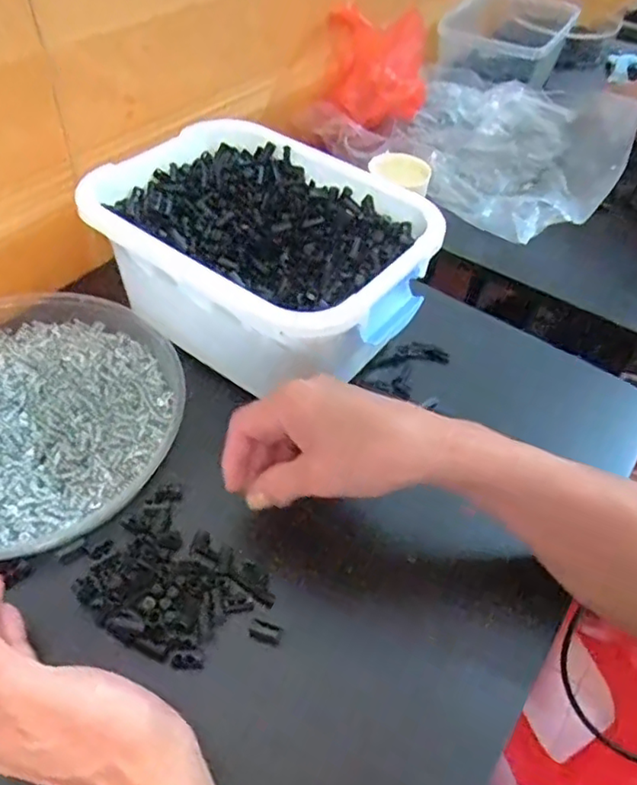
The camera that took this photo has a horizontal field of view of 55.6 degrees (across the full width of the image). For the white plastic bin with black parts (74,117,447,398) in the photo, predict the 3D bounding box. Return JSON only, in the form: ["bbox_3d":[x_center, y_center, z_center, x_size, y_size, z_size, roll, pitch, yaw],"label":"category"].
[{"bbox_3d":[-0.045,-0.110,0.491,0.250,0.101,0.181,30,53,19],"label":"white plastic bin with black parts"}]

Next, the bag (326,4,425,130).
[{"bbox_3d":[0.075,-0.370,0.690,0.131,0.119,0.039,-23,56,-23],"label":"bag"}]

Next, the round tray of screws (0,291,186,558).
[{"bbox_3d":[-0.221,0.010,0.440,0.228,0.035,0.227,3,50,-3],"label":"round tray of screws"}]

